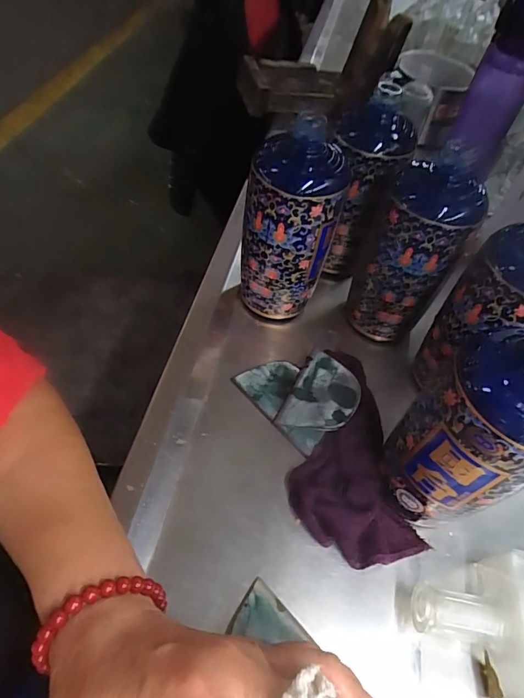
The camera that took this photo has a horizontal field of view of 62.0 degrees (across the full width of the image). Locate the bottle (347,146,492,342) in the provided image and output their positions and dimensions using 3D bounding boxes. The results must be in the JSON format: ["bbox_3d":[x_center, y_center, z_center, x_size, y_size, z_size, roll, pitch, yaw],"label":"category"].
[{"bbox_3d":[0.135,-0.086,0.402,0.083,0.169,0.068,21,57,12],"label":"bottle"}]

